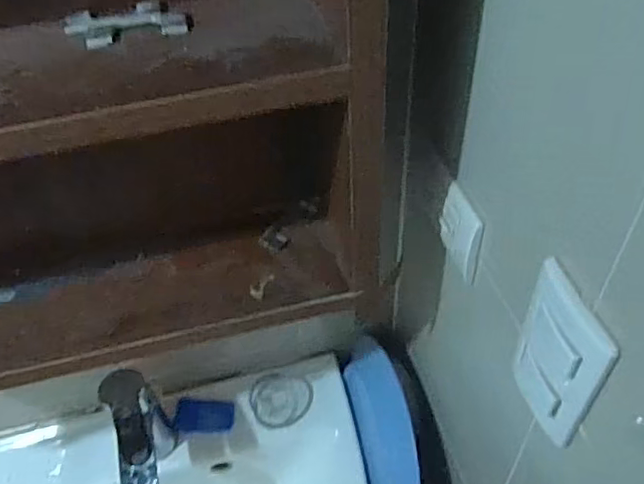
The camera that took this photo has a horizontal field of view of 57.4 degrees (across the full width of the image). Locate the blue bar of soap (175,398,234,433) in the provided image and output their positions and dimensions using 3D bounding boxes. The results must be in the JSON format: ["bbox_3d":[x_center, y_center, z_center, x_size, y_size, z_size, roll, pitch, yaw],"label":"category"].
[{"bbox_3d":[-0.148,0.220,0.745,0.070,0.020,0.038,-2,46,3],"label":"blue bar of soap"}]

